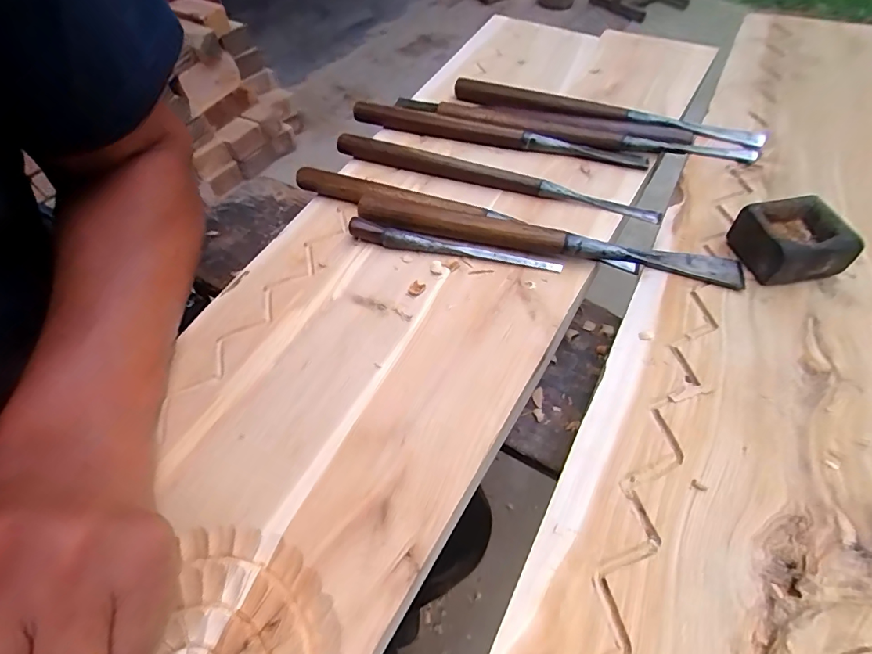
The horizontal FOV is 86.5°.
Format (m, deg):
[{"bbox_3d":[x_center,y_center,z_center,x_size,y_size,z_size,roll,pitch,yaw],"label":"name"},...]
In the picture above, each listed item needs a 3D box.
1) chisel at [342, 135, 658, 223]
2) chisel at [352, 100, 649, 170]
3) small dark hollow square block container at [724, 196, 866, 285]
[{"bbox_3d":[0.039,-0.119,0.357,0.251,0.018,0.026,19,56,18],"label":"chisel"},{"bbox_3d":[0.048,-0.167,0.394,0.250,0.023,0.019,15,55,15],"label":"chisel"},{"bbox_3d":[0.214,-0.051,0.280,0.046,0.031,0.046,-6,52,0],"label":"small dark hollow square block container"}]

